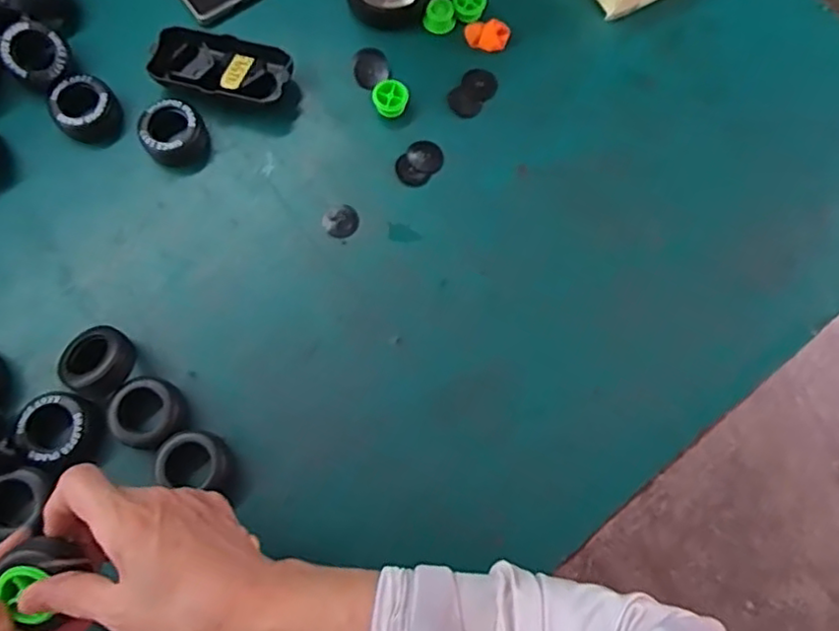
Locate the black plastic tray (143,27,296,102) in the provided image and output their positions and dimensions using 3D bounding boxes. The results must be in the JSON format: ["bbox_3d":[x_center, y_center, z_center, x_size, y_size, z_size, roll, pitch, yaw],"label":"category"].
[{"bbox_3d":[-0.166,-0.205,0.536,0.112,0.025,0.053,15,76,3],"label":"black plastic tray"}]

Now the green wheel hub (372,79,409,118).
[{"bbox_3d":[-0.024,-0.181,0.537,0.027,0.016,0.028,0,75,-1],"label":"green wheel hub"}]

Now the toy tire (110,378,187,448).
[{"bbox_3d":[-0.193,0.070,0.462,0.047,0.020,0.047,0,75,-1],"label":"toy tire"}]

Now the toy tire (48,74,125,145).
[{"bbox_3d":[-0.276,-0.173,0.534,0.049,0.021,0.058,-36,78,-9],"label":"toy tire"}]

